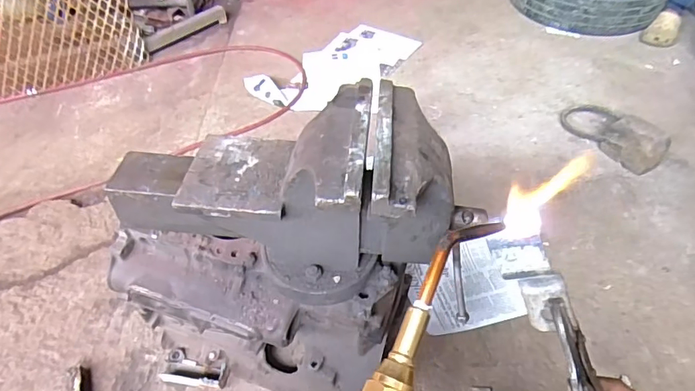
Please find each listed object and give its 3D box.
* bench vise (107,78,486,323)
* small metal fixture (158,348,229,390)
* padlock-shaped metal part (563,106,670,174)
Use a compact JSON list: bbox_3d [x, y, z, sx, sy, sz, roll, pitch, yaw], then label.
[{"bbox_3d":[-0.091,-0.016,0.594,0.436,0.217,0.196,12,48,11],"label":"bench vise"},{"bbox_3d":[-0.289,0.326,0.873,0.129,0.054,0.062,-3,44,21],"label":"small metal fixture"},{"bbox_3d":[0.738,-0.184,1.290,0.132,0.096,0.303,-13,47,-11],"label":"padlock-shaped metal part"}]

